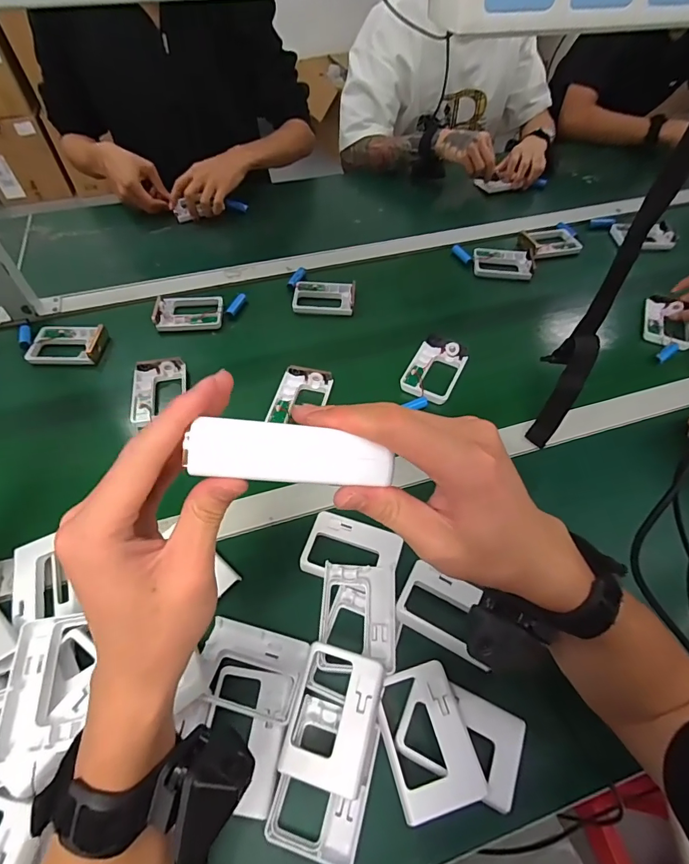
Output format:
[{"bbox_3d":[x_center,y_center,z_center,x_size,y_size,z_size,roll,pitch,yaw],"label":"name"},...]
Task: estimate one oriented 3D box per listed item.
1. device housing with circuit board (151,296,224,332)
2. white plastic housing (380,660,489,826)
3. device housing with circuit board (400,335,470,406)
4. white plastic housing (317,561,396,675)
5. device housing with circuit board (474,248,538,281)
[{"bbox_3d":[-0.240,-0.190,0.663,0.100,0.019,0.073,0,55,-1],"label":"device housing with circuit board"},{"bbox_3d":[0.065,0.239,0.336,0.064,0.019,0.093,-12,56,-9],"label":"white plastic housing"},{"bbox_3d":[0.128,-0.088,0.601,0.071,0.014,0.118,23,57,14],"label":"device housing with circuit board"},{"bbox_3d":[0.013,0.168,0.390,0.067,0.019,0.090,3,55,1],"label":"white plastic housing"},{"bbox_3d":[0.287,-0.309,0.773,0.107,0.019,0.090,12,55,7],"label":"device housing with circuit board"}]

